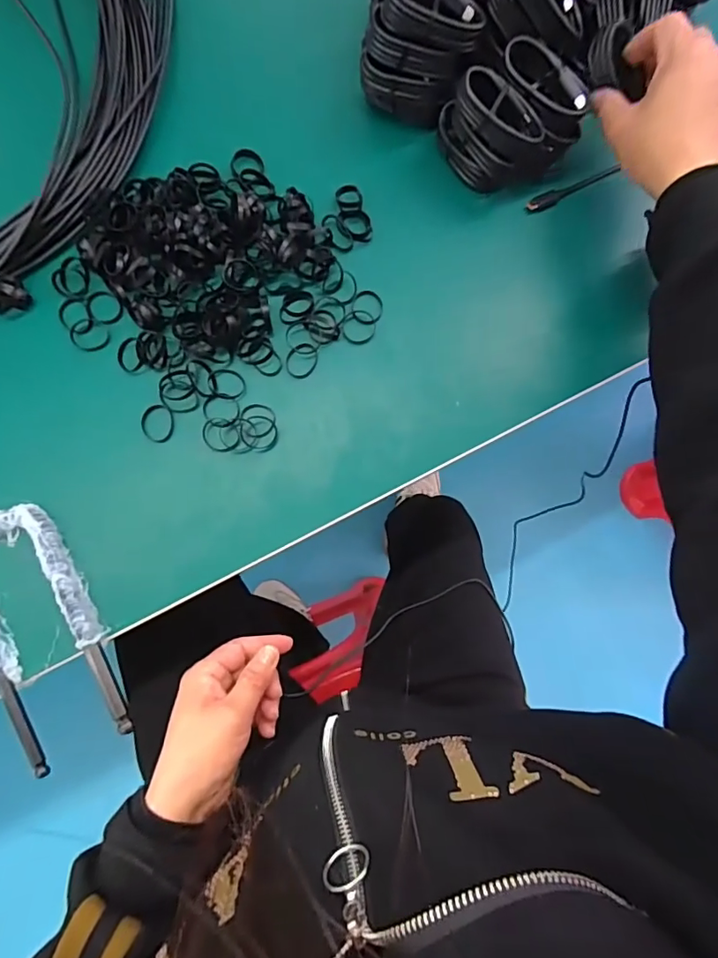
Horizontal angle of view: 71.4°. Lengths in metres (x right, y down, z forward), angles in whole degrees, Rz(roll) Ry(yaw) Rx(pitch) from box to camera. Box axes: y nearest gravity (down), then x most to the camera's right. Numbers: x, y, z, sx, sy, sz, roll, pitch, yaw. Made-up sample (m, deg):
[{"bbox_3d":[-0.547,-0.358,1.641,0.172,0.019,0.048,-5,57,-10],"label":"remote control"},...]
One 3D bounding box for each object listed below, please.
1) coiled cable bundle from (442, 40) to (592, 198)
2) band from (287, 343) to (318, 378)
[{"bbox_3d":[0.120,-0.284,0.398,0.087,0.069,0.072,-23,83,-5],"label":"coiled cable bundle"},{"bbox_3d":[-0.045,-0.094,0.395,0.023,0.004,0.029,15,81,0],"label":"band"}]

